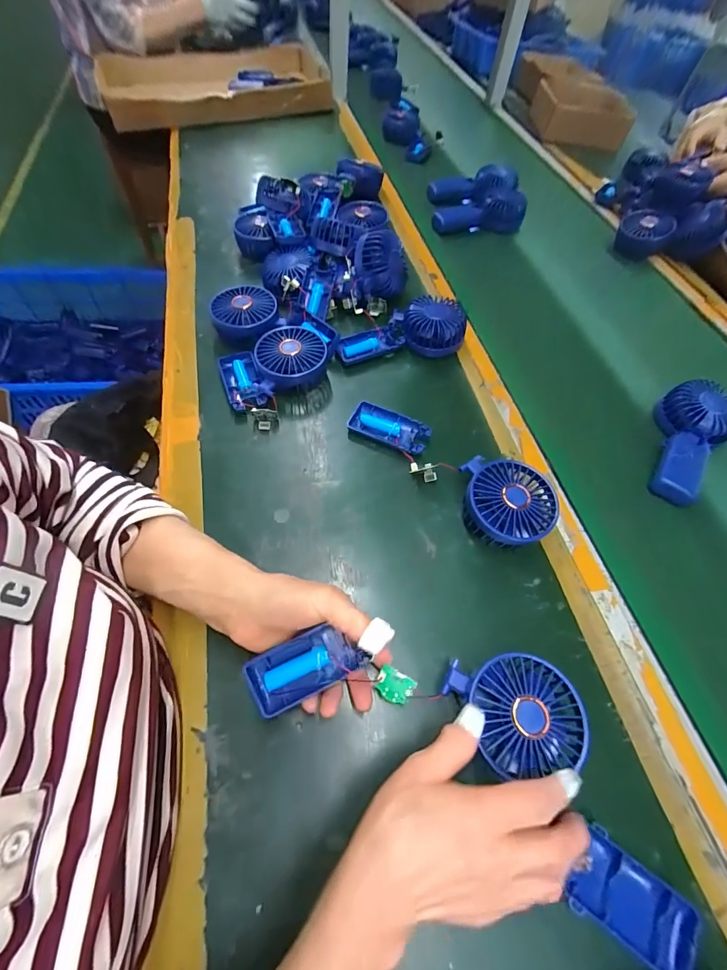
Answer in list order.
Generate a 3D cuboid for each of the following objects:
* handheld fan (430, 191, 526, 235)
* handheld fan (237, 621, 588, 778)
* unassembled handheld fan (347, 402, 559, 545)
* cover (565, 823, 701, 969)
[{"bbox_3d":[0.222,-0.494,0.709,0.185,0.064,0.055,-15,62,-14],"label":"handheld fan"},{"bbox_3d":[0.038,0.163,0.296,0.246,0.040,0.074,7,59,1],"label":"handheld fan"},{"bbox_3d":[0.091,-0.030,0.417,0.086,0.045,0.237,-37,67,-22],"label":"unassembled handheld fan"},{"bbox_3d":[0.183,0.282,0.260,0.077,0.013,0.047,32,63,15],"label":"cover"}]

